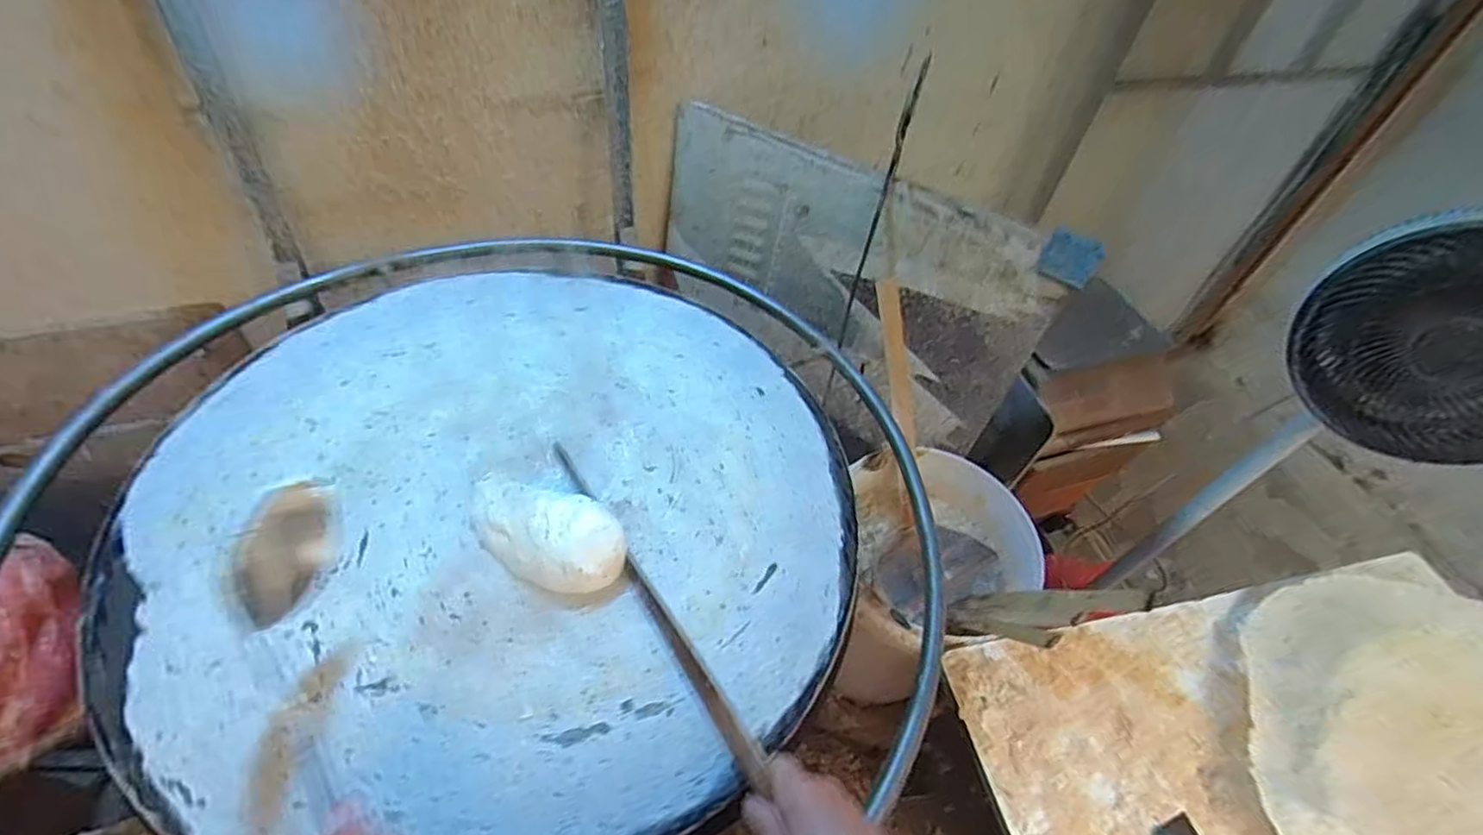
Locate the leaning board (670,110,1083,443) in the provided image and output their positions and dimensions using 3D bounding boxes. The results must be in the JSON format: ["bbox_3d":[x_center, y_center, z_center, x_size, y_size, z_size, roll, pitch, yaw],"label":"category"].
[{"bbox_3d":[0.147,-0.193,0.998,0.589,0.373,0.030,25,45,11],"label":"leaning board"}]

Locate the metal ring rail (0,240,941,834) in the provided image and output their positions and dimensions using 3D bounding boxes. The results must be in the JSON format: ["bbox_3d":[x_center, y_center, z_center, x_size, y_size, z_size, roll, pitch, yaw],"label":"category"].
[{"bbox_3d":[-0.214,0.073,0.632,0.827,0.073,0.828,3,49,-4],"label":"metal ring rail"}]

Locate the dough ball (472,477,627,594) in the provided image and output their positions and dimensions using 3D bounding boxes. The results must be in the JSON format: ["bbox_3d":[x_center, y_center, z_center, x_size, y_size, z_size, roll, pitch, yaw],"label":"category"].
[{"bbox_3d":[-0.173,0.098,0.546,0.153,0.042,0.071,21,50,11],"label":"dough ball"}]

